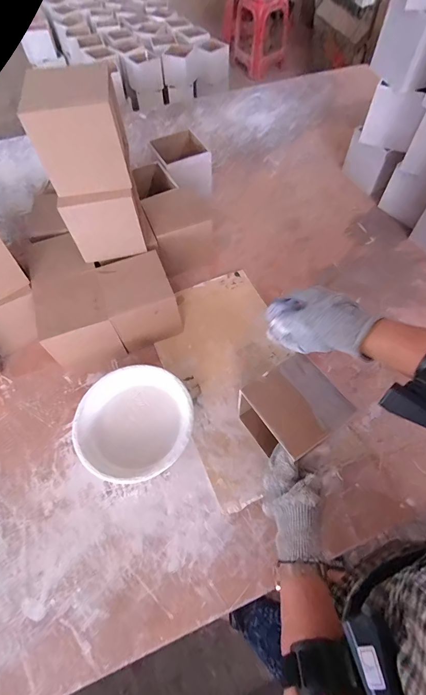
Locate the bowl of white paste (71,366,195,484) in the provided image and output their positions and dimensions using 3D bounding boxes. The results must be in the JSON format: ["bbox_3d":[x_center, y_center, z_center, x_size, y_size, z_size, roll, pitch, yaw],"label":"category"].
[{"bbox_3d":[-0.116,0.117,0.494,0.170,0.056,0.166,-1,59,1],"label":"bowl of white paste"}]

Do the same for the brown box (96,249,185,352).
[{"bbox_3d":[-0.124,-0.076,0.569,0.113,0.114,0.124,-18,60,-9],"label":"brown box"}]

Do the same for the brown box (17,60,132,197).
[{"bbox_3d":[-0.181,-0.298,0.440,0.113,0.123,0.101,-11,59,-5],"label":"brown box"}]

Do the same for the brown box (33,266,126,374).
[{"bbox_3d":[-0.231,-0.039,0.559,0.115,0.117,0.121,-20,60,-10],"label":"brown box"}]

